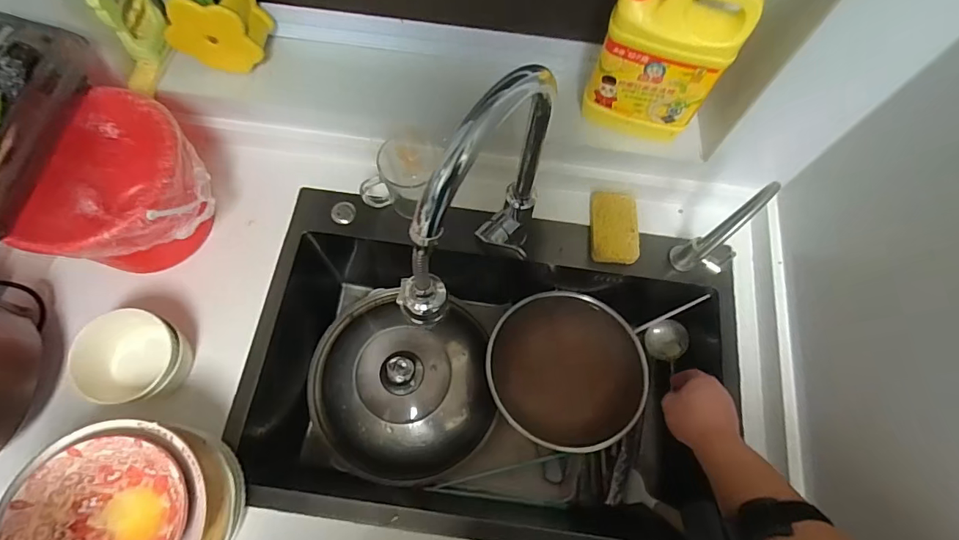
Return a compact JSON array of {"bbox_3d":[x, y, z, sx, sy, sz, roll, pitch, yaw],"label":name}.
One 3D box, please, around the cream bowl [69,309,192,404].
[{"bbox_3d":[-0.432,0.110,0.605,0.111,0.089,0.109,1,69,-2],"label":"cream bowl"}]

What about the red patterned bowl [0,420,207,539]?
[{"bbox_3d":[-0.370,0.254,0.480,0.171,0.074,0.178,1,69,-2],"label":"red patterned bowl"}]

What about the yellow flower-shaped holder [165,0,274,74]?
[{"bbox_3d":[-0.363,-0.341,0.652,0.118,0.099,0.071,-5,69,-5],"label":"yellow flower-shaped holder"}]

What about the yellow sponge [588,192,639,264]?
[{"bbox_3d":[0.207,-0.065,0.719,0.068,0.026,0.111,1,69,-3],"label":"yellow sponge"}]

